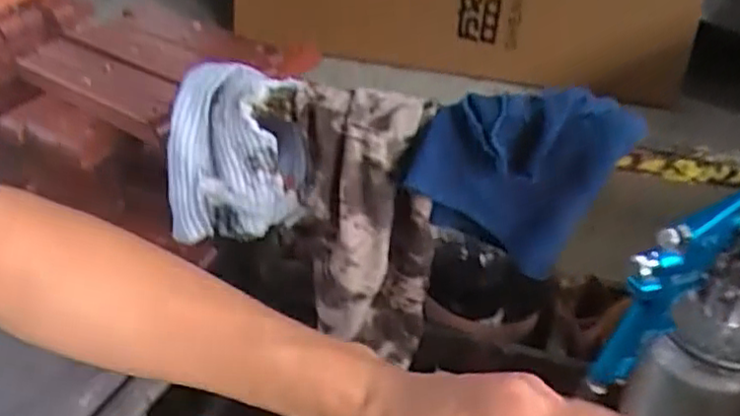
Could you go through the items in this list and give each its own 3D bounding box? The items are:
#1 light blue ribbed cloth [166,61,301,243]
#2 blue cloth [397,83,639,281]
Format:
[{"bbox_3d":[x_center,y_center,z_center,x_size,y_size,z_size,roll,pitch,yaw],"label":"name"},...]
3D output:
[{"bbox_3d":[-0.110,-0.037,0.529,0.106,0.136,0.061,8,39,12],"label":"light blue ribbed cloth"},{"bbox_3d":[0.102,-0.021,0.455,0.148,0.115,0.059,0,38,3],"label":"blue cloth"}]

